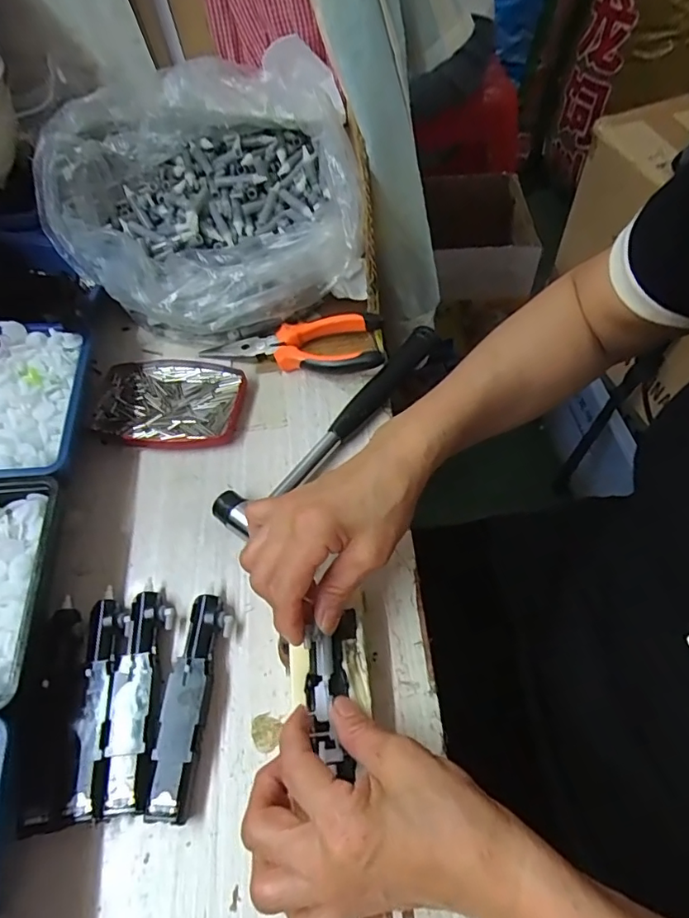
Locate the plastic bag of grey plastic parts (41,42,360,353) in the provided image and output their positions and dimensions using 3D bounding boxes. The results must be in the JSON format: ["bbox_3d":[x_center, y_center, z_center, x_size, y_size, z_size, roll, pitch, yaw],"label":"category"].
[{"bbox_3d":[-0.123,-0.228,0.466,0.270,0.090,0.245,-7,77,4],"label":"plastic bag of grey plastic parts"}]

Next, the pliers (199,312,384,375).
[{"bbox_3d":[-0.046,-0.094,0.441,0.151,0.022,0.048,-4,57,3],"label":"pliers"}]

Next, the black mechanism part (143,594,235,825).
[{"bbox_3d":[-0.091,0.141,0.310,0.027,0.020,0.118,4,58,8],"label":"black mechanism part"}]

